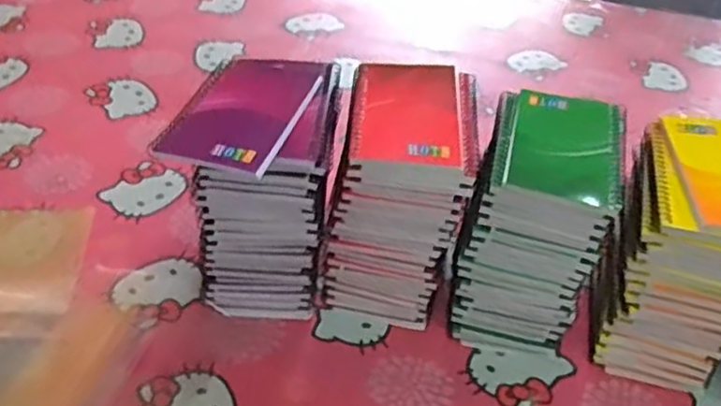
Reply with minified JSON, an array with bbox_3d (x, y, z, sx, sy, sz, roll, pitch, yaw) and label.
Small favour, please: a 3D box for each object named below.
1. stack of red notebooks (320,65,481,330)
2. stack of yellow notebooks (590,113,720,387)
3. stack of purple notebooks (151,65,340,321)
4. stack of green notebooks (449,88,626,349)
[{"bbox_3d":[0.032,-0.006,0.597,0.106,0.195,0.131,7,42,2],"label":"stack of red notebooks"},{"bbox_3d":[0.261,0.043,0.574,0.106,0.182,0.132,12,43,8],"label":"stack of yellow notebooks"},{"bbox_3d":[-0.084,-0.009,0.597,0.122,0.182,0.139,5,42,0],"label":"stack of purple notebooks"},{"bbox_3d":[0.142,0.020,0.588,0.095,0.181,0.122,14,43,10],"label":"stack of green notebooks"}]

